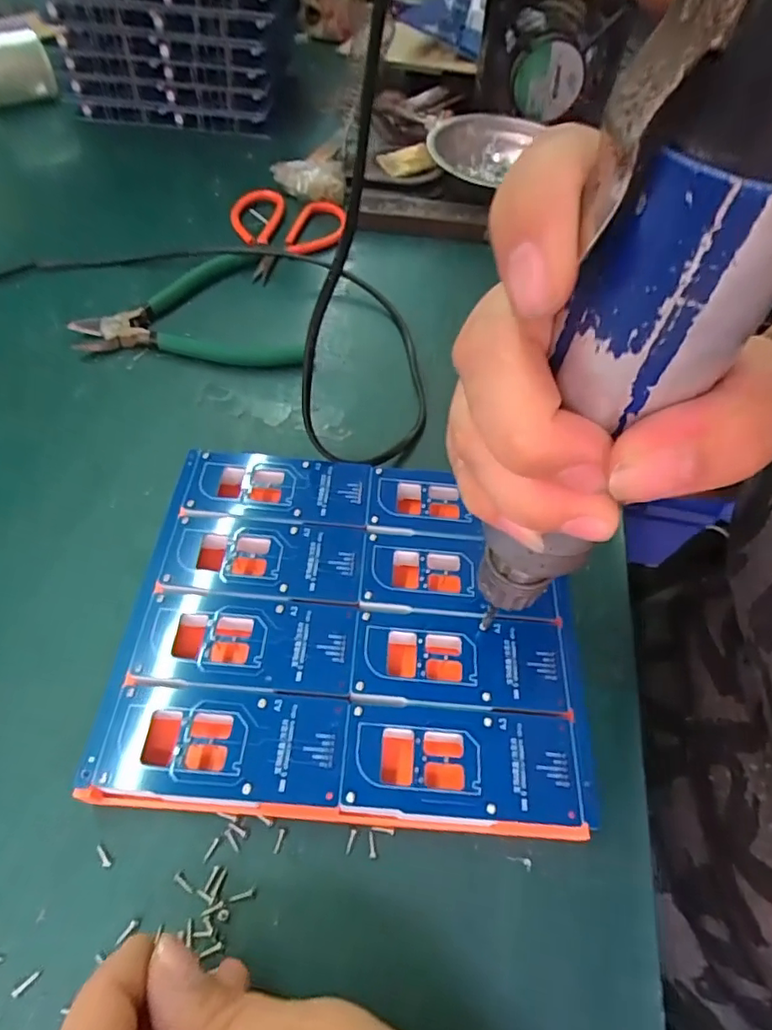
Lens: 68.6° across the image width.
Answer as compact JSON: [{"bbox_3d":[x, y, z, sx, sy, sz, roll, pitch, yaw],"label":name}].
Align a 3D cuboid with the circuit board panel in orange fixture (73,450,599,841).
[{"bbox_3d":[-0.012,0.047,0.254,0.185,0.023,0.161,4,54,-1],"label":"circuit board panel in orange fixture"}]

